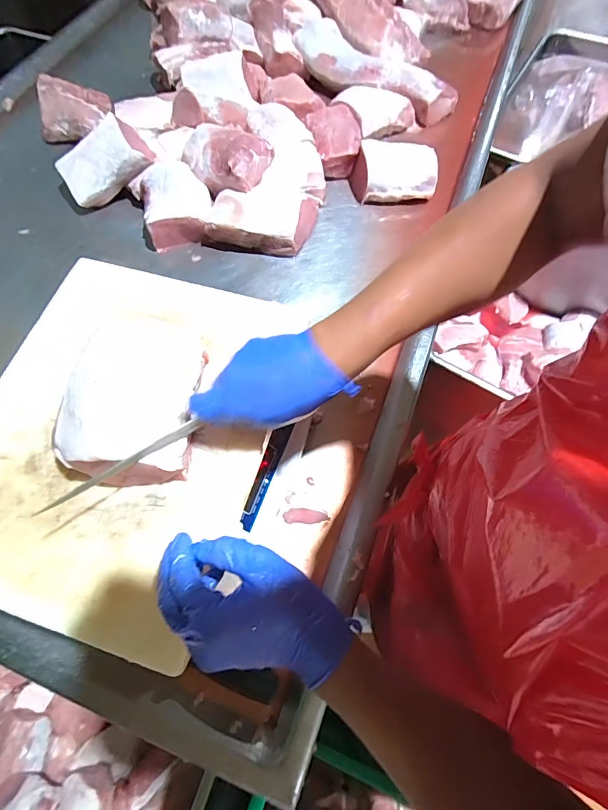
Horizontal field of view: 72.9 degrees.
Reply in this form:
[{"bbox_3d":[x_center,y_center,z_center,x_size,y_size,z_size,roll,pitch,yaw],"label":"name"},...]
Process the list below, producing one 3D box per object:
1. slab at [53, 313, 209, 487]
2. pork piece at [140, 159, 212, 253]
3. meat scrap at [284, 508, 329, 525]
[{"bbox_3d":[-0.168,-0.013,0.416,0.117,0.046,0.176,3,64,2],"label":"slab"},{"bbox_3d":[-0.240,-0.383,0.773,0.123,0.061,0.174,-14,65,-6],"label":"pork piece"},{"bbox_3d":[0.003,0.150,0.557,0.061,0.010,0.020,1,64,1],"label":"meat scrap"}]

